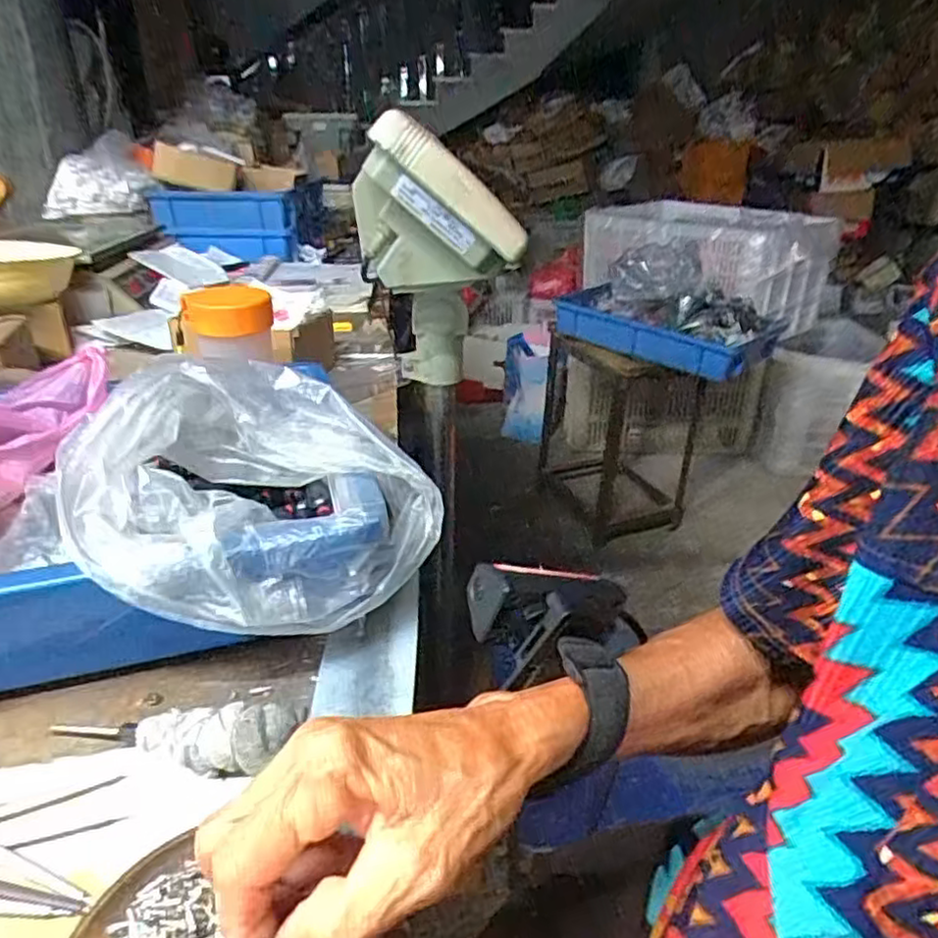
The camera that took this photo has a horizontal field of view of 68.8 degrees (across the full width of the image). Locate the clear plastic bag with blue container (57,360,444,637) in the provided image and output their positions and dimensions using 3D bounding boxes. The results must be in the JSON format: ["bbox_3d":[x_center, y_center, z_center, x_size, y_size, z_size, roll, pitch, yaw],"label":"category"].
[{"bbox_3d":[-0.123,0.009,0.387,0.184,0.100,0.145,-20,34,-36],"label":"clear plastic bag with blue container"}]

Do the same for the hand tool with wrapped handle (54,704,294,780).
[{"bbox_3d":[-0.141,0.126,0.318,0.118,0.026,0.029,1,27,4],"label":"hand tool with wrapped handle"}]

